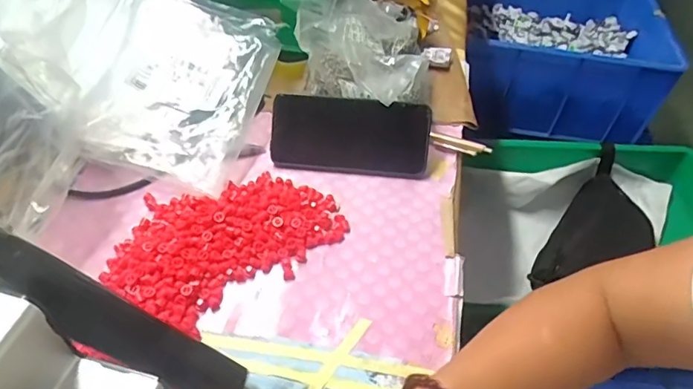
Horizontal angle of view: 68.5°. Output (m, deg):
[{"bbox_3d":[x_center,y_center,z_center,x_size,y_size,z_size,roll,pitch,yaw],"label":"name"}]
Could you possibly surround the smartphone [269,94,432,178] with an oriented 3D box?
[{"bbox_3d":[0.002,-0.061,0.527,0.163,0.077,0.015,8,19,5],"label":"smartphone"}]

